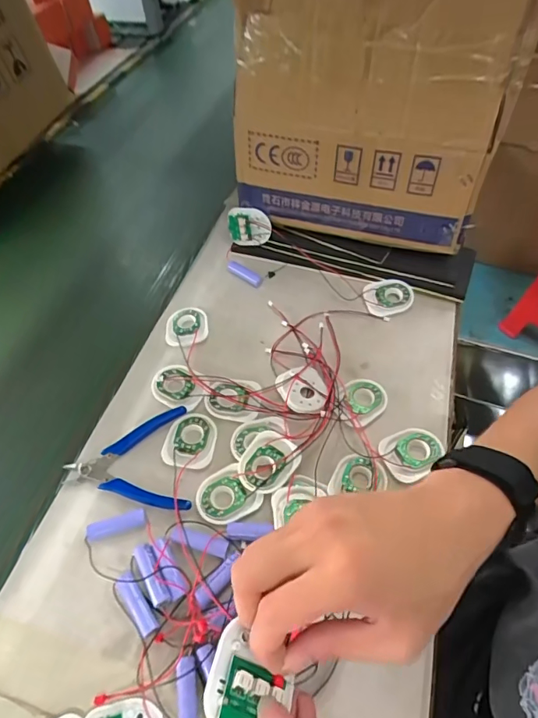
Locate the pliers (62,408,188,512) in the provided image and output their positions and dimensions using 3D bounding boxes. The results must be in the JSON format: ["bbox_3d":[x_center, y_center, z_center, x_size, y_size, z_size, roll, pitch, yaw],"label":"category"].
[{"bbox_3d":[-0.120,0.086,0.446,0.121,0.008,0.097,10,54,10],"label":"pliers"}]

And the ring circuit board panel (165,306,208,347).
[{"bbox_3d":[-0.096,-0.037,0.546,0.049,0.012,0.058,-4,52,0],"label":"ring circuit board panel"}]

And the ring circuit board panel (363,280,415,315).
[{"bbox_3d":[0.145,-0.075,0.564,0.063,0.013,0.048,-10,53,-5],"label":"ring circuit board panel"}]

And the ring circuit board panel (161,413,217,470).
[{"bbox_3d":[-0.077,0.078,0.454,0.047,0.005,0.055,8,53,9],"label":"ring circuit board panel"}]

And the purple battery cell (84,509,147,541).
[{"bbox_3d":[-0.132,0.145,0.404,0.050,0.012,0.015,-12,53,-6],"label":"purple battery cell"}]

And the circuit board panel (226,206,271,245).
[{"bbox_3d":[-0.029,-0.174,0.608,0.068,0.050,0.011,3,38,26],"label":"circuit board panel"}]

